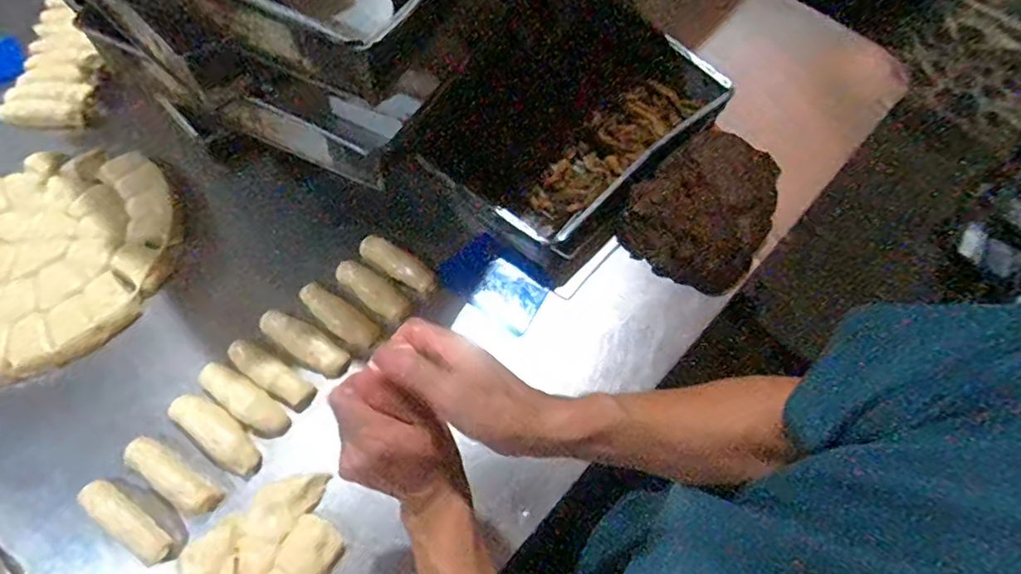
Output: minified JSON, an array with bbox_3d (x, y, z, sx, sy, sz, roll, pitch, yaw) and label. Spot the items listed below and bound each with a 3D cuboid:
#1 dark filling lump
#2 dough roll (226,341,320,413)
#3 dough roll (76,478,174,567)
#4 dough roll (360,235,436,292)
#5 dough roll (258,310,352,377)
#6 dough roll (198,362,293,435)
[{"bbox_3d":[0.242,-0.105,0.719,0.163,0.055,0.198,27,67,12],"label":"dark filling lump"},{"bbox_3d":[-0.257,0.091,0.612,0.107,0.022,0.032,31,67,13],"label":"dough roll"},{"bbox_3d":[-0.366,0.225,0.551,0.102,0.030,0.029,33,68,14],"label":"dough roll"},{"bbox_3d":[-0.133,-0.028,0.675,0.099,0.022,0.028,30,67,13],"label":"dough roll"},{"bbox_3d":[-0.230,0.058,0.628,0.116,0.030,0.035,27,67,12],"label":"dough roll"},{"bbox_3d":[-0.280,0.116,0.598,0.106,0.024,0.035,34,68,15],"label":"dough roll"}]

